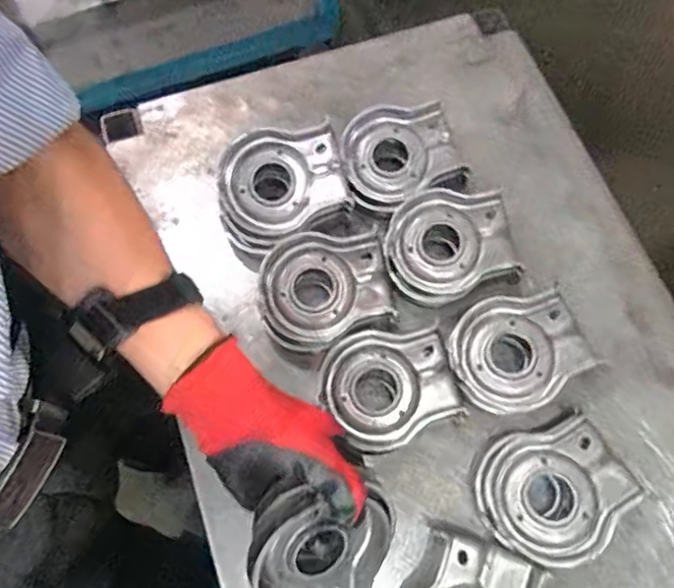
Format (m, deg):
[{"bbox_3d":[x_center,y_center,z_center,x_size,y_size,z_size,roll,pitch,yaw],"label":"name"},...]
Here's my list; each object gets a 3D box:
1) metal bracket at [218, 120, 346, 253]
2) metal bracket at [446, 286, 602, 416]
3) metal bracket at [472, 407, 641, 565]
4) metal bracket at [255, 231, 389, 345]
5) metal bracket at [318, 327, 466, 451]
[{"bbox_3d":[-0.054,-0.108,0.583,0.126,0.025,0.110,-13,98,-12],"label":"metal bracket"},{"bbox_3d":[0.170,0.057,0.547,0.128,0.045,0.106,-15,72,-6],"label":"metal bracket"},{"bbox_3d":[0.189,0.172,0.510,0.130,0.041,0.109,-26,73,-10],"label":"metal bracket"},{"bbox_3d":[-0.013,-0.006,0.560,0.127,0.033,0.097,-7,71,-3],"label":"metal bracket"},{"bbox_3d":[0.047,0.086,0.539,0.118,0.045,0.101,-20,72,-8],"label":"metal bracket"}]

